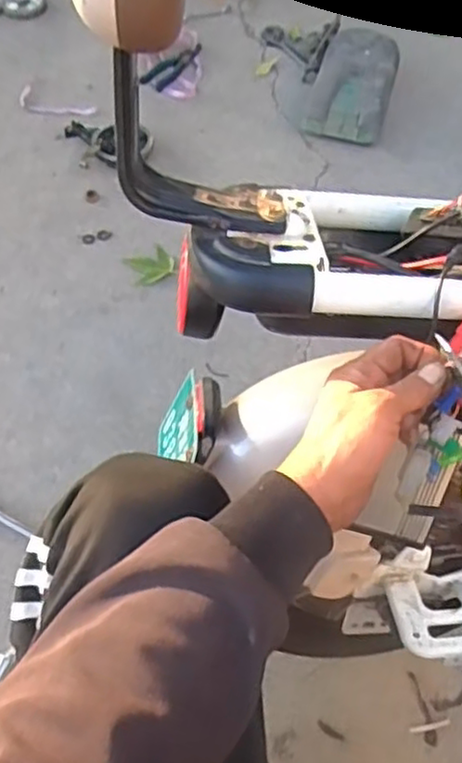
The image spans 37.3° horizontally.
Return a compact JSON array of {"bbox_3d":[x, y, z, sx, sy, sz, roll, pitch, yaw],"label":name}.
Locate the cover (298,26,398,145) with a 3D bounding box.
[{"bbox_3d":[0.260,-0.649,1.483,0.179,0.107,0.288,14,59,6],"label":"cover"}]

